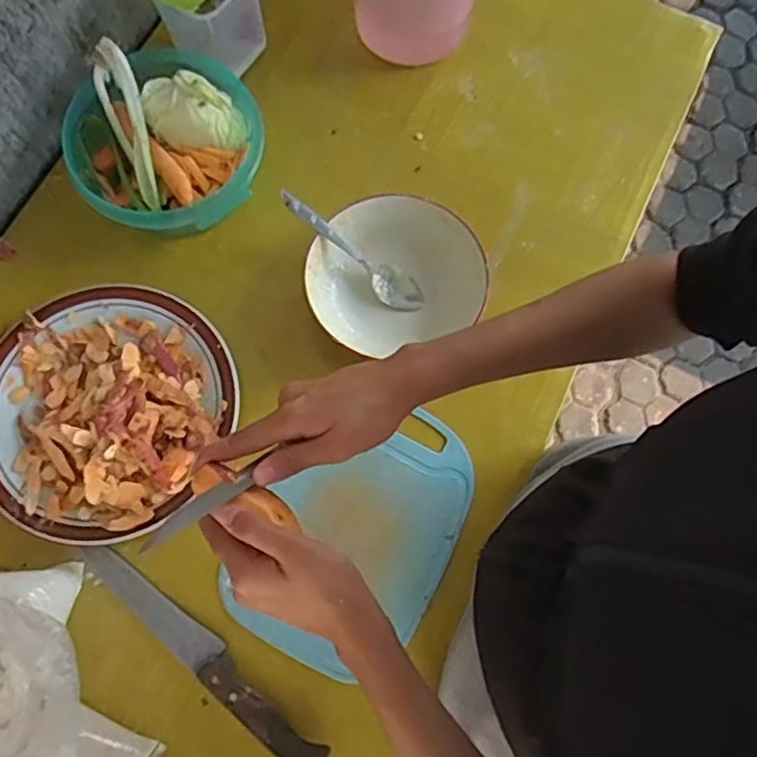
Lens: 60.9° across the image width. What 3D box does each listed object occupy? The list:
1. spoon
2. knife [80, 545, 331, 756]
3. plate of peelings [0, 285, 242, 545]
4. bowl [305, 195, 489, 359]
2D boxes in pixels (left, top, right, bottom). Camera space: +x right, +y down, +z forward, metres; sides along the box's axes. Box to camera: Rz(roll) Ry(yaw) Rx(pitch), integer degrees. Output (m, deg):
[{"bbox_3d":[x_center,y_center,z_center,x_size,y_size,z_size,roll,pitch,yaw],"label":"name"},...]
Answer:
[{"bbox_3d":[-0.027,-0.125,0.645,0.172,0.016,0.035,35,73,-15],"label":"spoon"},{"bbox_3d":[-0.156,0.236,0.560,0.269,0.016,0.032,40,77,7],"label":"knife"},{"bbox_3d":[-0.262,0.024,0.608,0.232,0.048,0.239,1,76,-2],"label":"plate of peelings"},{"bbox_3d":[0.014,-0.104,0.656,0.170,0.056,0.143,-20,77,-7],"label":"bowl"}]

